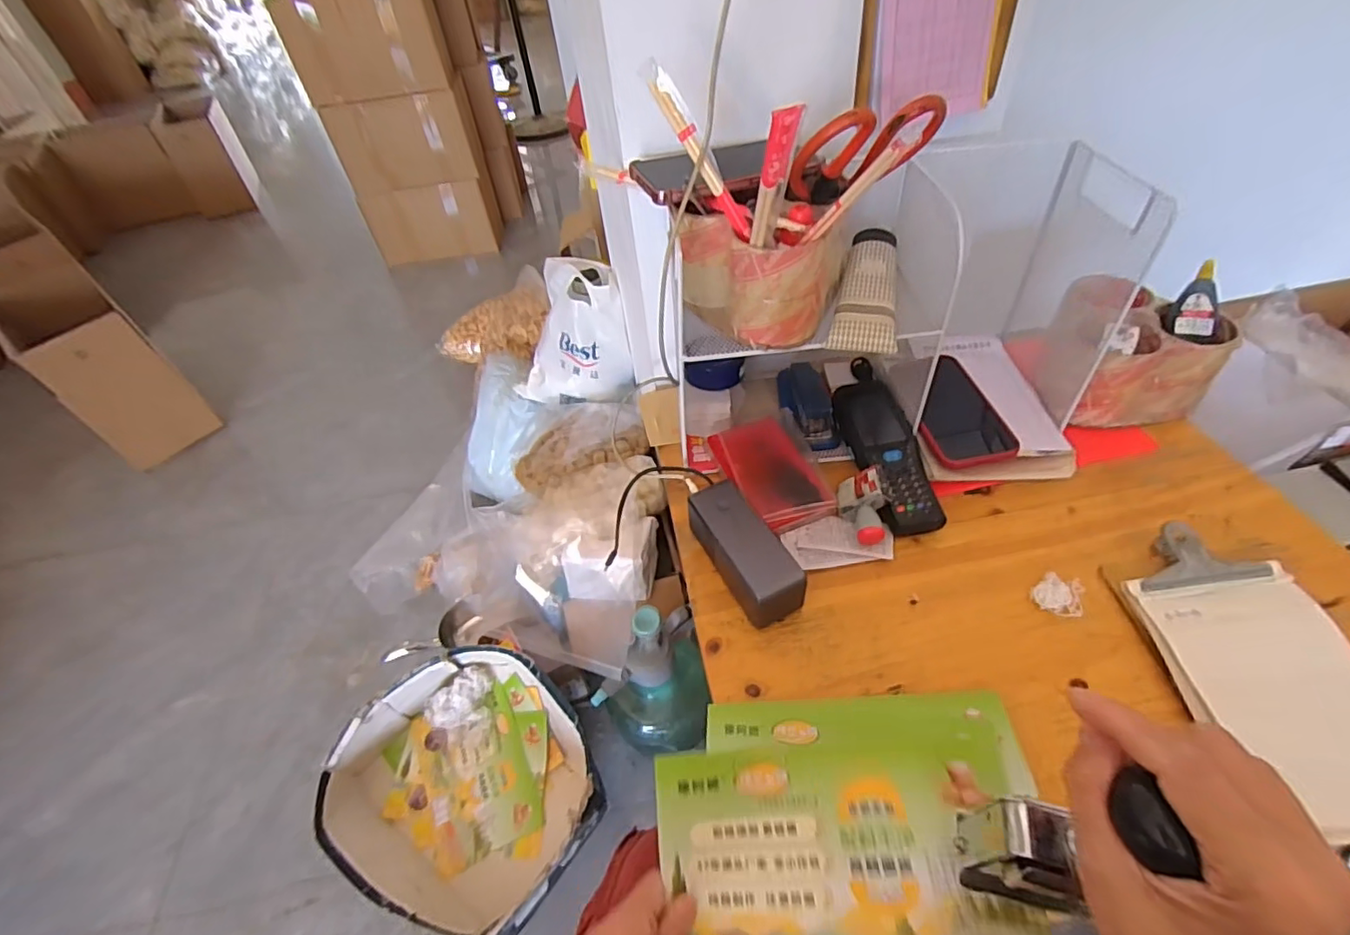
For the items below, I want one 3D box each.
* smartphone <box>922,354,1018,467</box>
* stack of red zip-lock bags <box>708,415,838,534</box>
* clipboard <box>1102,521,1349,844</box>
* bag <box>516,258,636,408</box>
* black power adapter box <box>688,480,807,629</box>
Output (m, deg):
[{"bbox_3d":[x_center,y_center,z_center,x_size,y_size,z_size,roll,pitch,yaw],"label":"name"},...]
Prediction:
[{"bbox_3d":[0.284,-0.061,0.607,0.082,0.015,0.139,-7,56,-9],"label":"smartphone"},{"bbox_3d":[0.097,0.002,0.611,0.085,0.028,0.134,-18,48,-11],"label":"stack of red zip-lock bags"},{"bbox_3d":[0.447,0.147,0.446,0.136,0.023,0.224,-8,47,-2],"label":"clipboard"},{"bbox_3d":[-0.198,-0.244,1.065,0.210,0.212,0.196,-13,47,-6],"label":"bag"},{"bbox_3d":[0.060,0.074,0.530,0.054,0.050,0.136,-23,49,-15],"label":"black power adapter box"}]

